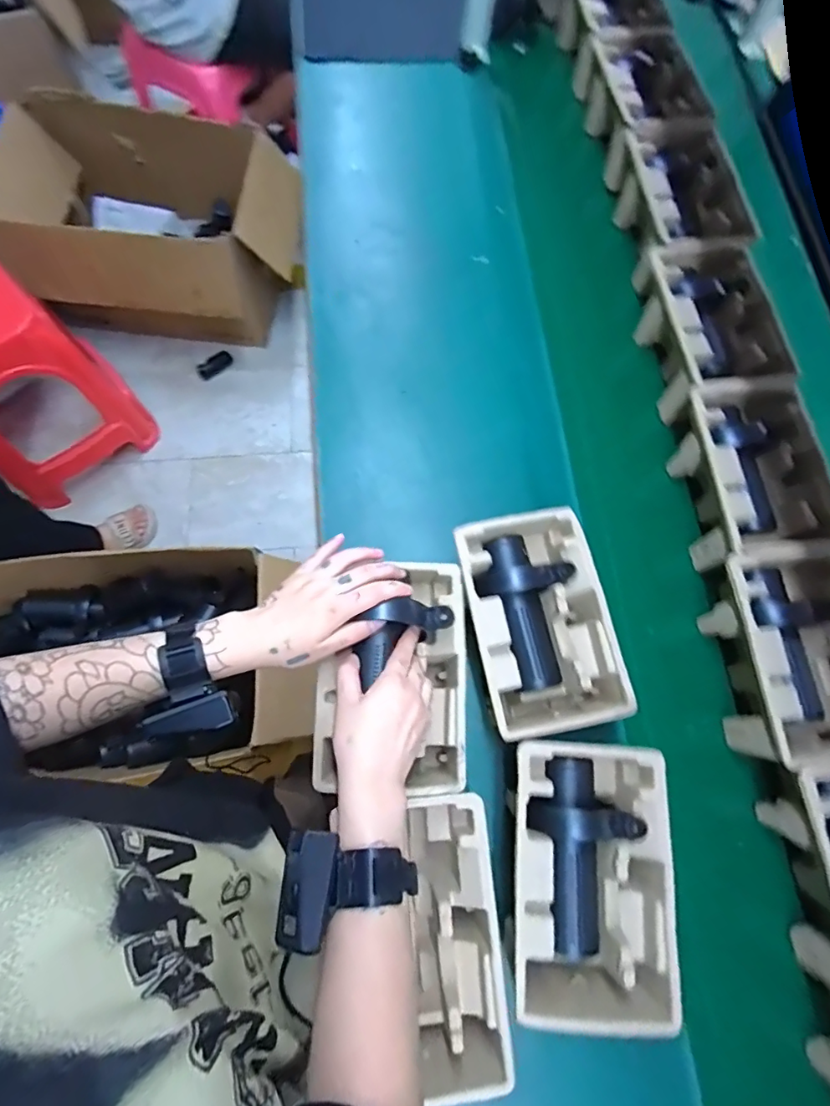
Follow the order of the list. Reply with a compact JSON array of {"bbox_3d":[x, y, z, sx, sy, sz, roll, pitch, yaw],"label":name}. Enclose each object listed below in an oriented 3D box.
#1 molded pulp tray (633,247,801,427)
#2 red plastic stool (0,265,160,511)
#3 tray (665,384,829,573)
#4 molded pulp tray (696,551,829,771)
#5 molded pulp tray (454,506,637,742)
[{"bbox_3d":[0.407,-0.305,0.716,0.140,0.104,0.224,-6,73,-4],"label":"molded pulp tray"},{"bbox_3d":[-0.968,-0.414,1.248,0.380,0.435,0.351,-42,78,-13],"label":"red plastic stool"},{"bbox_3d":[0.425,-0.091,0.653,0.146,0.094,0.222,-4,73,-3],"label":"tray"},{"bbox_3d":[0.430,0.117,0.589,0.138,0.094,0.220,-5,73,-3],"label":"molded pulp tray"},{"bbox_3d":[0.129,0.082,0.578,0.141,0.105,0.223,-10,73,-5],"label":"molded pulp tray"}]

